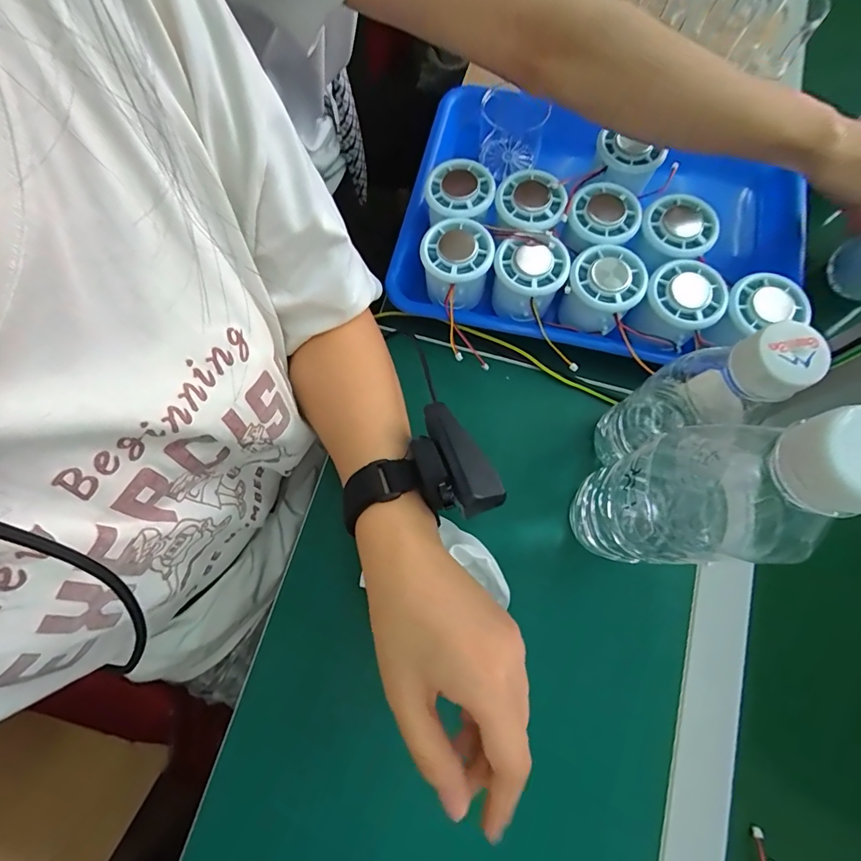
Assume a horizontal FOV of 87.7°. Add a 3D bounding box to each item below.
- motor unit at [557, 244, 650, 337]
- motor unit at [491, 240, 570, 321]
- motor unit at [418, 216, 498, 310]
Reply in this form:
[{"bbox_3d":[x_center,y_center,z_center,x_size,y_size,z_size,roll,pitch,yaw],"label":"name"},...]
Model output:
[{"bbox_3d":[0.130,-0.107,0.347,0.052,0.044,0.054,0,75,-1],"label":"motor unit"},{"bbox_3d":[0.075,-0.120,0.354,0.055,0.046,0.049,29,77,7],"label":"motor unit"},{"bbox_3d":[0.019,-0.132,0.359,0.056,0.045,0.052,0,75,-1],"label":"motor unit"}]

